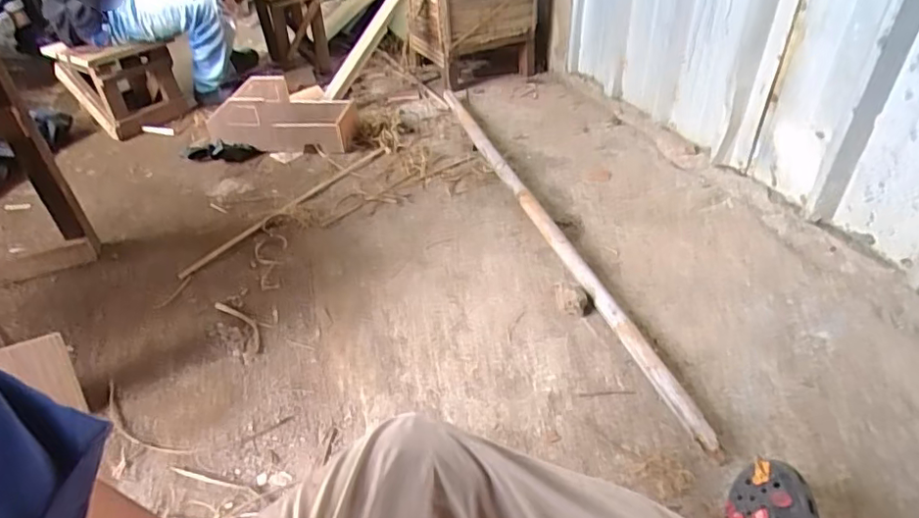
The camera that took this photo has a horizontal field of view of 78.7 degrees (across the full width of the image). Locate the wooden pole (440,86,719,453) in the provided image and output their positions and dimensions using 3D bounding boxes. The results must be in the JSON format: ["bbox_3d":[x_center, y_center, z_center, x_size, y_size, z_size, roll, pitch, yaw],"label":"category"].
[{"bbox_3d":[0.161,-0.129,1.332,0.051,0.044,1.391,-13,40,-12],"label":"wooden pole"}]

